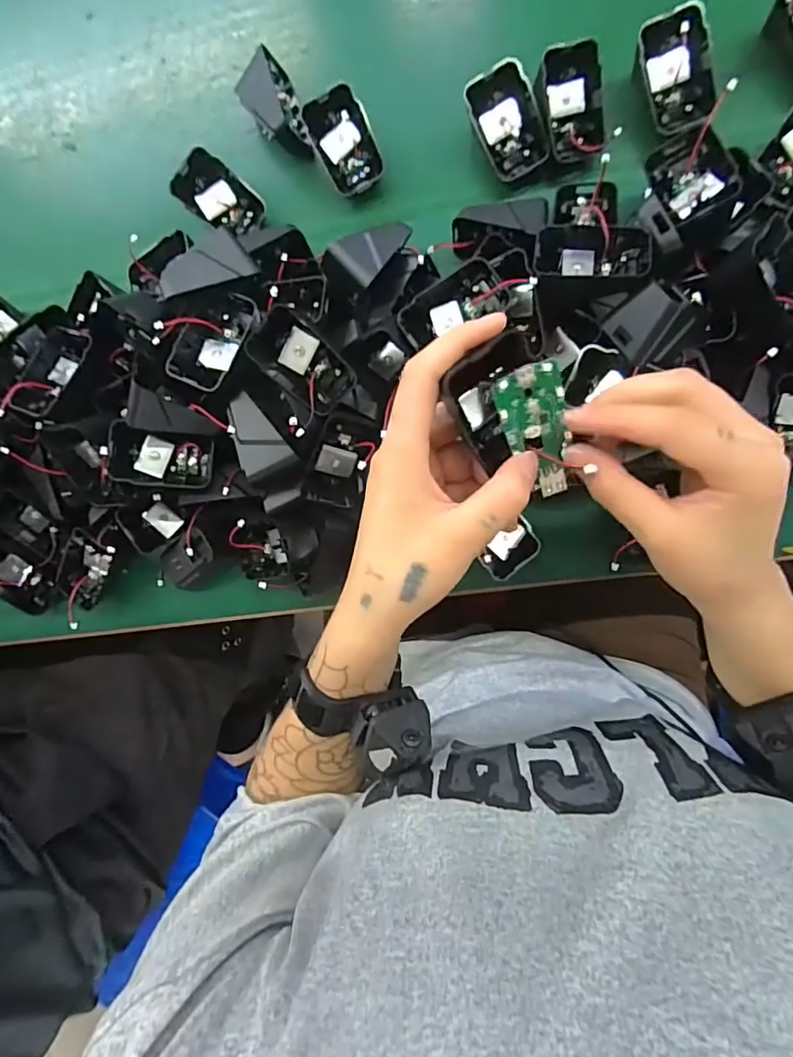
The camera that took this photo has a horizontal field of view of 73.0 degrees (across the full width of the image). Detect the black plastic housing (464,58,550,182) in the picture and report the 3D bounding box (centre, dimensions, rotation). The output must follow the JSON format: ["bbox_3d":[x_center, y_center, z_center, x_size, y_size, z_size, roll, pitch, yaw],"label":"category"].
[{"bbox_3d":[0.081,-0.296,0.394,0.050,0.035,0.064,-22,86,8],"label":"black plastic housing"}]

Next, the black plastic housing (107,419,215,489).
[{"bbox_3d":[-0.172,-0.050,0.393,0.068,0.023,0.043,11,99,-28],"label":"black plastic housing"}]

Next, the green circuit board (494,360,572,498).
[{"bbox_3d":[0.069,-0.046,0.257,0.030,0.007,0.063,-20,113,8],"label":"green circuit board"}]

